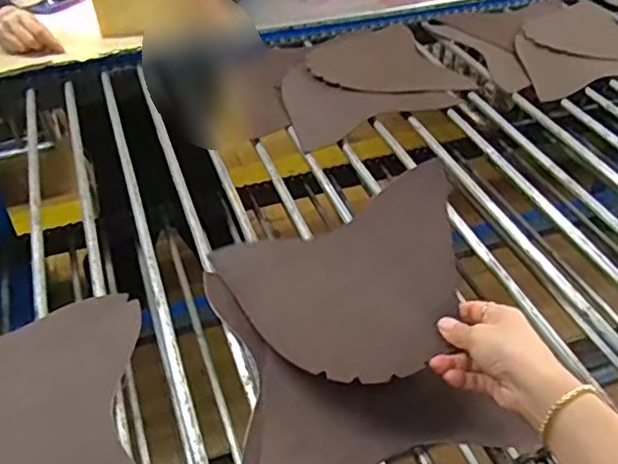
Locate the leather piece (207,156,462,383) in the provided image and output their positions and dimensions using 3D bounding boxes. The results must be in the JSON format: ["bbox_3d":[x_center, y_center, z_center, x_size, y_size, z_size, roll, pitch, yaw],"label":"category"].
[{"bbox_3d":[0.052,0.044,0.621,0.245,0.019,0.227,-26,43,-1],"label":"leather piece"}]

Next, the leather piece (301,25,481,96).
[{"bbox_3d":[0.109,-0.277,1.036,0.215,0.013,0.238,-15,44,-16],"label":"leather piece"}]

